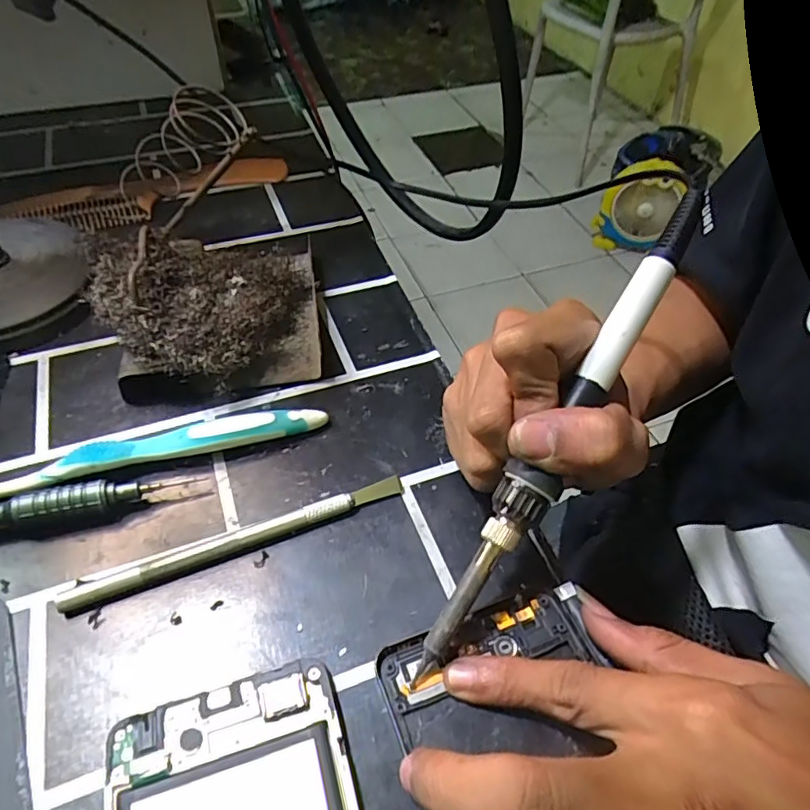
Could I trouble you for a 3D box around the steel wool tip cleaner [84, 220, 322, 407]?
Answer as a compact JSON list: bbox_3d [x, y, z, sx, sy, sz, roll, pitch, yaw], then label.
[{"bbox_3d":[-0.096,-0.054,0.296,0.114,0.051,0.094,-19,53,-17],"label":"steel wool tip cleaner"}]

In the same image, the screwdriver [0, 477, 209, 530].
[{"bbox_3d":[-0.145,0.040,0.238,0.107,0.015,0.019,-12,51,-13],"label":"screwdriver"}]

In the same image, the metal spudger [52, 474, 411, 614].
[{"bbox_3d":[-0.066,0.055,0.234,0.138,0.008,0.009,-18,53,-17],"label":"metal spudger"}]

